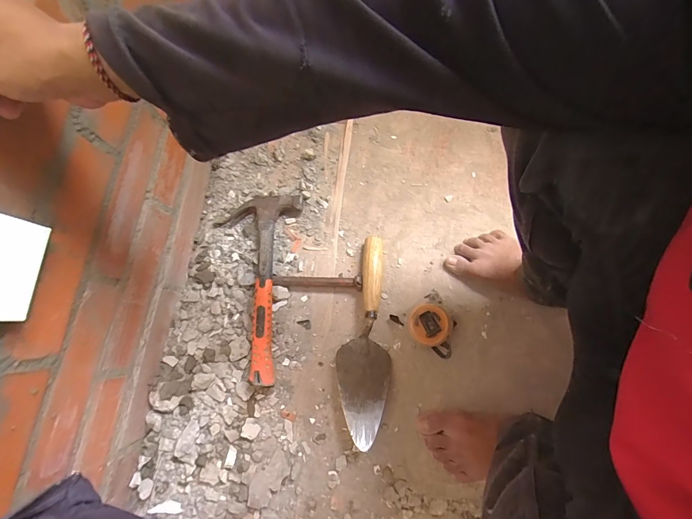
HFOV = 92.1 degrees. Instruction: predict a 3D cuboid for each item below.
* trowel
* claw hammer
[{"bbox_3d":[0.036,0.114,0.524,0.082,0.064,0.302,8,79,3],"label":"trowel"},{"bbox_3d":[-0.163,0.033,0.549,0.145,0.055,0.310,6,79,3],"label":"claw hammer"}]

